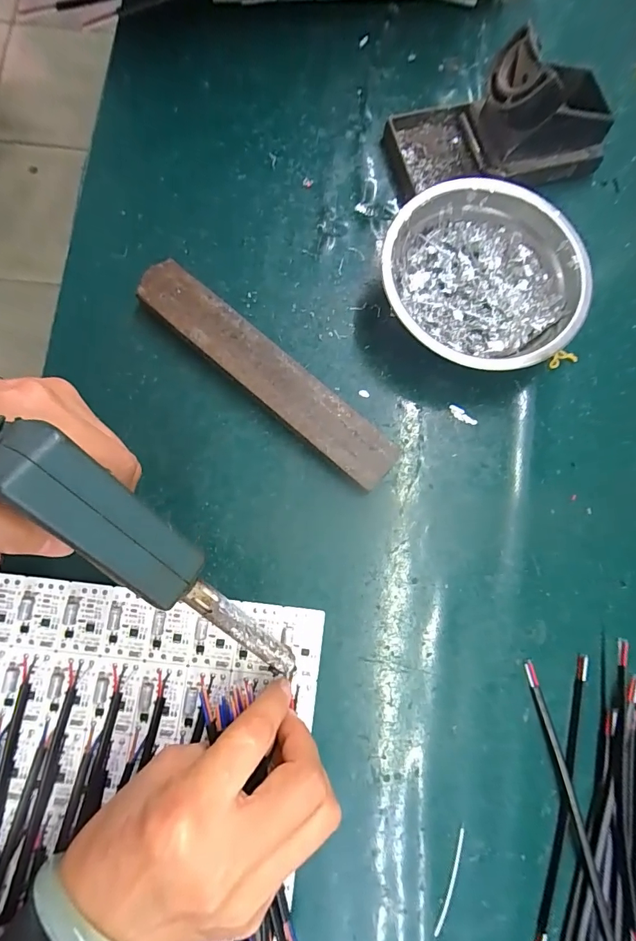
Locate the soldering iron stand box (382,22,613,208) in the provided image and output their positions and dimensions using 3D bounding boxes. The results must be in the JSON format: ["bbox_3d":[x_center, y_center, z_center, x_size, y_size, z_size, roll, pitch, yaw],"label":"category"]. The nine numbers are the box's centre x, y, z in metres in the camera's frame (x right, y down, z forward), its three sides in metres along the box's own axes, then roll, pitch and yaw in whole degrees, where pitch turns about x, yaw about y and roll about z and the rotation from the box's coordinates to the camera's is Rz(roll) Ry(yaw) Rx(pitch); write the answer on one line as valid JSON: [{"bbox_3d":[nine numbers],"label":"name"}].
[{"bbox_3d":[0.125,-0.242,0.291,0.154,0.080,0.085,0,79,12],"label":"soldering iron stand box"}]

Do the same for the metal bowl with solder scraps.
[{"bbox_3d":[0.104,-0.120,0.277,0.121,0.042,0.123,0,79,-1],"label":"metal bowl with solder scraps"}]

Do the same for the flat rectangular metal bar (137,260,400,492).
[{"bbox_3d":[-0.036,-0.064,0.276,0.201,0.017,0.035,41,81,6],"label":"flat rectangular metal bar"}]

